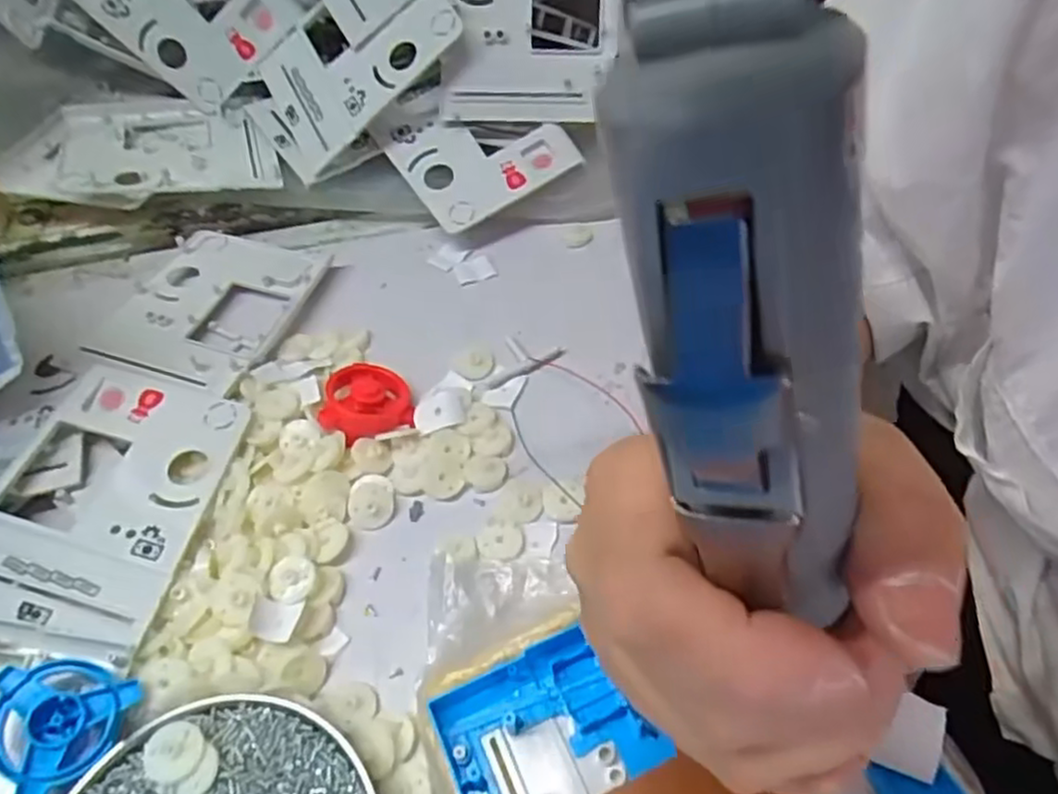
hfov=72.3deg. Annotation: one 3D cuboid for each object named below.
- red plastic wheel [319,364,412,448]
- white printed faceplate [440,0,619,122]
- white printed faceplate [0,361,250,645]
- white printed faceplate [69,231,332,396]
[{"bbox_3d":[-0.094,-0.001,0.417,0.049,0.017,0.049,-9,50,-7],"label":"red plastic wheel"},{"bbox_3d":[0.001,-0.264,0.488,0.116,0.142,0.024,1,14,4],"label":"white printed faceplate"},{"bbox_3d":[-0.220,0.046,0.378,0.108,0.016,0.139,9,50,8],"label":"white printed faceplate"},{"bbox_3d":[-0.210,-0.062,0.474,0.117,0.010,0.139,12,51,10],"label":"white printed faceplate"}]

